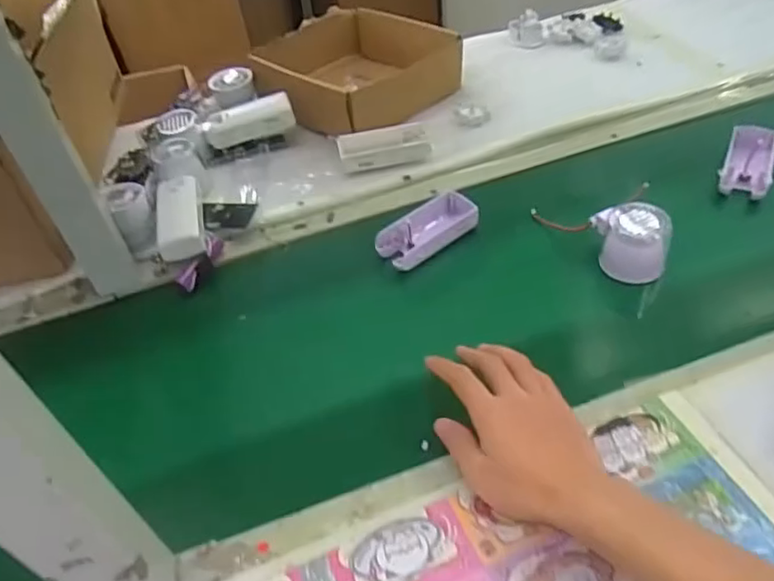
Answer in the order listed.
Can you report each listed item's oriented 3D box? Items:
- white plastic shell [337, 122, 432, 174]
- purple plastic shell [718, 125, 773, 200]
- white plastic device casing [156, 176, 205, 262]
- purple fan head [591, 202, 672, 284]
[{"bbox_3d":[-0.004,-0.168,0.743,0.104,0.022,0.055,-12,45,-4],"label":"white plastic shell"},{"bbox_3d":[0.388,-0.141,0.675,0.049,0.036,0.086,19,50,24],"label":"purple plastic shell"},{"bbox_3d":[-0.220,-0.078,0.677,0.047,0.033,0.104,-13,46,-6],"label":"white plastic device casing"},{"bbox_3d":[0.230,-0.047,0.600,0.064,0.059,0.047,7,47,13],"label":"purple fan head"}]

